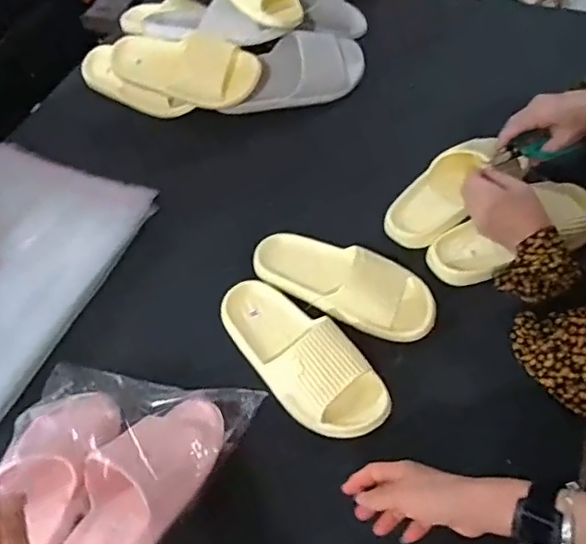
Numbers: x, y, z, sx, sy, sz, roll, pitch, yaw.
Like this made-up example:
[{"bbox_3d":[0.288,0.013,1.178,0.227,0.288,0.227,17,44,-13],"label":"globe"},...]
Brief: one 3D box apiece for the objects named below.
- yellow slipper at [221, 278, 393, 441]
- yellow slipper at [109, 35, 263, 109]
[{"bbox_3d":[0.003,0.095,0.689,0.101,0.050,0.251,-39,60,-21],"label":"yellow slipper"},{"bbox_3d":[-0.182,-0.341,0.961,0.254,0.108,0.069,18,15,12],"label":"yellow slipper"}]

